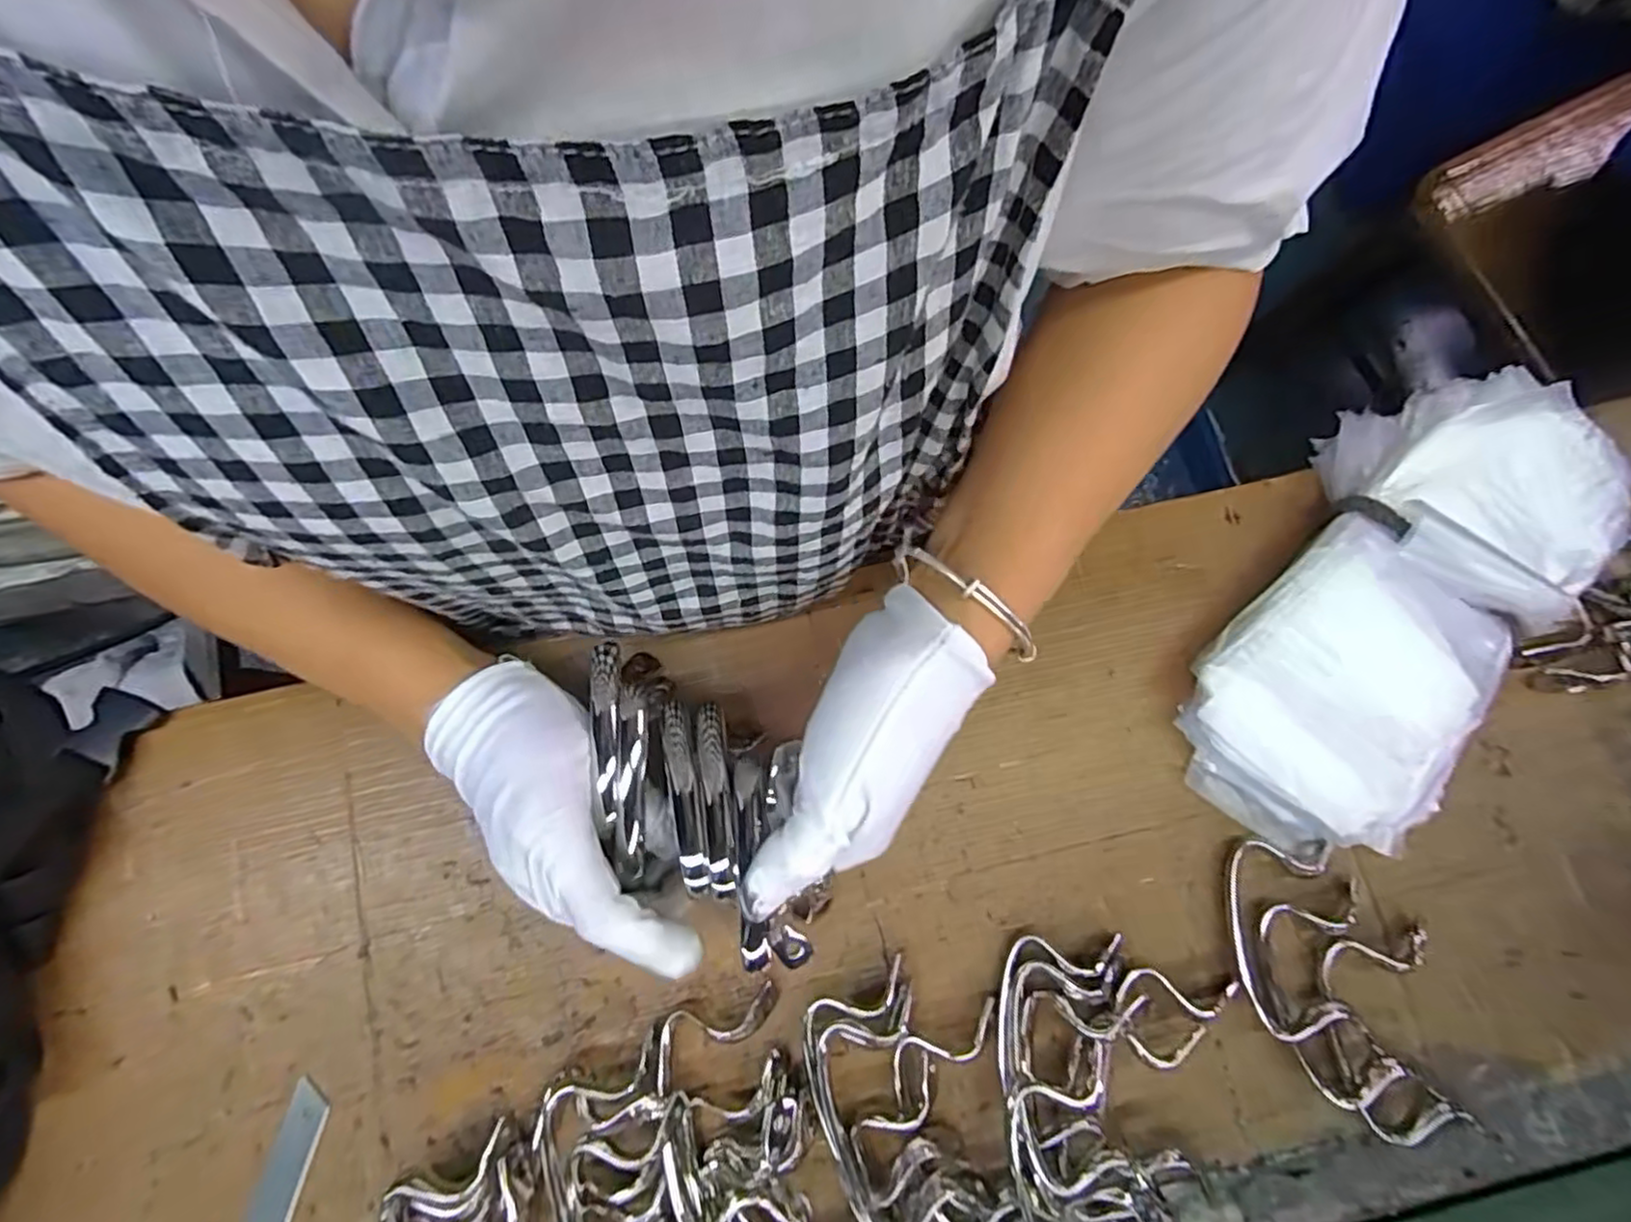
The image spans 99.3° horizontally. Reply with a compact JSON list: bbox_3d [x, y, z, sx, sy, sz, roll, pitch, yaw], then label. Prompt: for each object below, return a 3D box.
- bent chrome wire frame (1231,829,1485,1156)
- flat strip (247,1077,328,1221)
[{"bbox_3d":[0.246,0.177,0.327,0.089,0.022,0.124,2,79,0],"label":"bent chrome wire frame"},{"bbox_3d":[-0.249,0.274,0.316,0.017,0.004,0.105,16,79,-3],"label":"flat strip"}]

